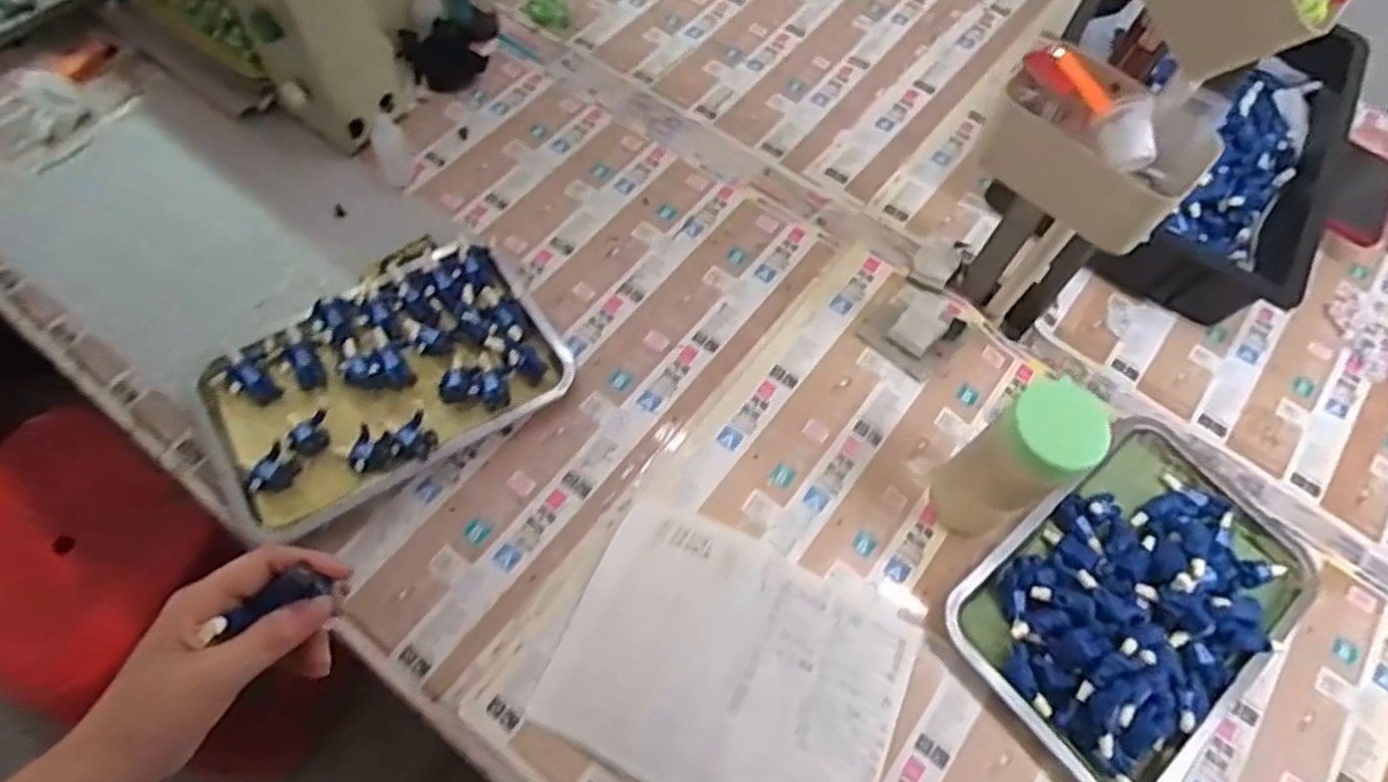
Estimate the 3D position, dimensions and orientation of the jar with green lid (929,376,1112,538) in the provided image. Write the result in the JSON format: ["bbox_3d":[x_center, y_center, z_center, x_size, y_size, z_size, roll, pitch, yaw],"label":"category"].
[{"bbox_3d":[0.252,0.060,0.598,0.054,0.196,0.065,-26,67,-14],"label":"jar with green lid"}]

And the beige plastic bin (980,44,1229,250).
[{"bbox_3d":[0.281,-0.177,0.528,0.144,0.075,0.092,39,68,15],"label":"beige plastic bin"}]

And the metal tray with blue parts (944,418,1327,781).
[{"bbox_3d":[0.390,0.169,0.641,0.323,0.040,0.210,-37,70,-18],"label":"metal tray with blue parts"}]

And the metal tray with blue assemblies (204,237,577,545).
[{"bbox_3d":[-0.289,-0.016,0.699,0.306,0.036,0.212,-33,69,-16],"label":"metal tray with blue assemblies"}]

